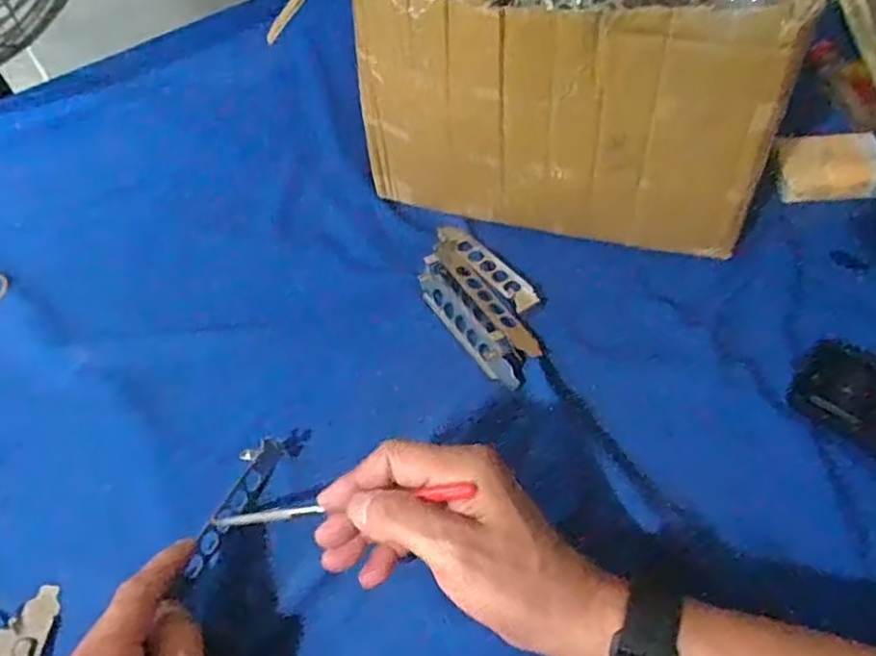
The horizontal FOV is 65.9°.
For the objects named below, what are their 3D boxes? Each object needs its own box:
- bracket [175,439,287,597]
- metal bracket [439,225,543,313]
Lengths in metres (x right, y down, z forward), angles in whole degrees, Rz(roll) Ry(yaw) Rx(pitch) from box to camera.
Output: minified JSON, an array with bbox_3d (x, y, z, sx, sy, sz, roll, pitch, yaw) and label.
[{"bbox_3d":[-0.126,0.110,0.407,0.019,0.017,0.102,16,51,17],"label":"bracket"},{"bbox_3d":[0.038,-0.051,0.515,0.024,0.010,0.109,-30,55,-18],"label":"metal bracket"}]

